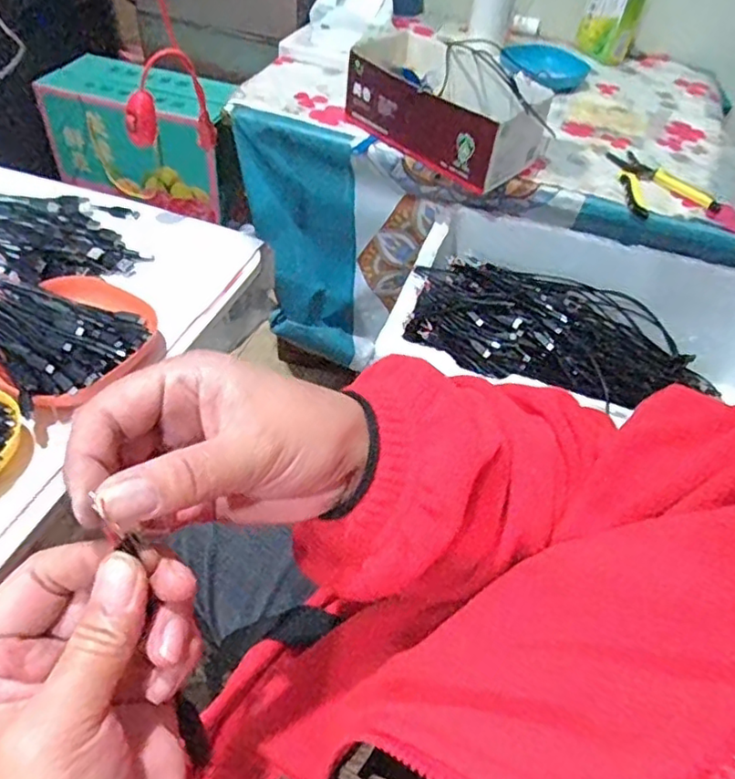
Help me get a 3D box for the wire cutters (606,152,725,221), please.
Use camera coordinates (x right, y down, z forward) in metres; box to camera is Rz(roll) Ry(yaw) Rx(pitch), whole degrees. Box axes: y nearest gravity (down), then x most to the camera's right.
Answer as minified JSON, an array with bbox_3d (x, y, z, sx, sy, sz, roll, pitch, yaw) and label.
[{"bbox_3d":[0.391,-0.276,0.813,0.113,0.024,0.134,1,48,-6],"label":"wire cutters"}]

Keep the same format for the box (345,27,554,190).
[{"bbox_3d":[0.106,-0.378,0.812,0.140,0.101,0.264,-33,59,-31],"label":"box"}]

